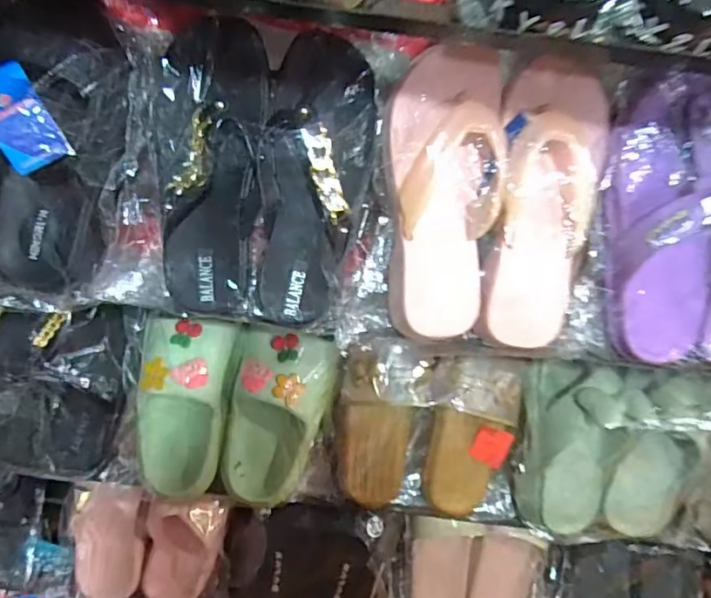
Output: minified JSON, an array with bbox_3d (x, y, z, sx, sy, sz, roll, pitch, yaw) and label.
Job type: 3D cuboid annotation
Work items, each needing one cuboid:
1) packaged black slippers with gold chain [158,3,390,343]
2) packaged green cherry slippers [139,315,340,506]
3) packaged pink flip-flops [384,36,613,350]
[{"bbox_3d":[-0.069,-0.101,0.476,0.194,0.258,0.069,-1,17,4],"label":"packaged black slippers with gold chain"},{"bbox_3d":[-0.127,0.123,0.582,0.196,0.202,0.075,7,11,-1],"label":"packaged green cherry slippers"},{"bbox_3d":[0.121,-0.081,0.464,0.182,0.238,0.044,-1,7,-4],"label":"packaged pink flip-flops"}]

